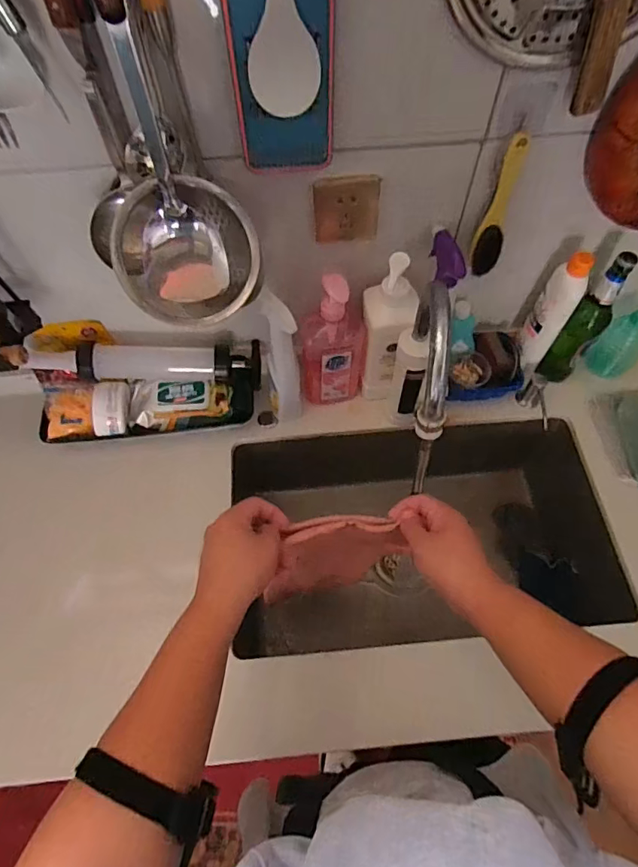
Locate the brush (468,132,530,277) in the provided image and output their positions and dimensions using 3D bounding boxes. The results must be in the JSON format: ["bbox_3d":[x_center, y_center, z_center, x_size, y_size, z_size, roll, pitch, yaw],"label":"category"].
[{"bbox_3d":[0.237,-0.291,0.638,0.038,0.182,0.028,25,65,14],"label":"brush"}]

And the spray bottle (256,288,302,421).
[{"bbox_3d":[-0.060,-0.110,0.776,0.054,0.242,0.073,-11,62,-4],"label":"spray bottle"}]

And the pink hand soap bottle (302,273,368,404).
[{"bbox_3d":[0.026,-0.145,0.769,0.105,0.251,0.067,-2,62,0],"label":"pink hand soap bottle"}]

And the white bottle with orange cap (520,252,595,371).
[{"bbox_3d":[0.369,-0.192,0.773,0.054,0.214,0.044,30,67,16],"label":"white bottle with orange cap"}]

